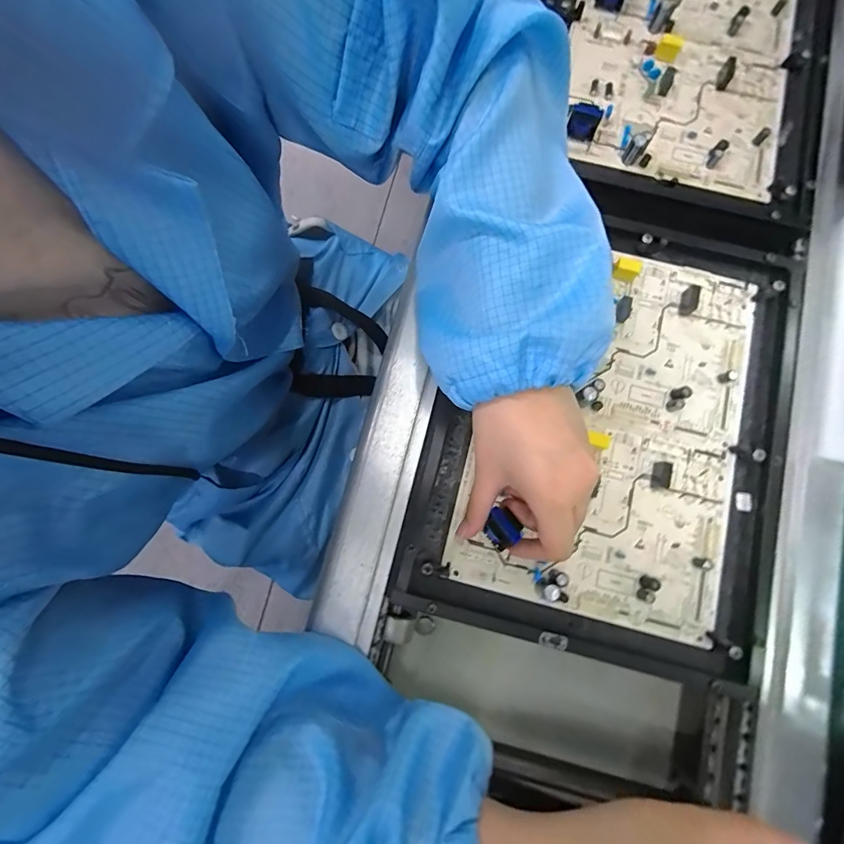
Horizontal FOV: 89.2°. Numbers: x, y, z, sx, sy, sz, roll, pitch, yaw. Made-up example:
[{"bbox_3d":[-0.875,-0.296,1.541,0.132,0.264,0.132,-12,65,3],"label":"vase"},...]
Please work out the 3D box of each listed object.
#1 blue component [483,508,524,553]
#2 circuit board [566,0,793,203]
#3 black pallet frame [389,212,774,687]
[{"bbox_3d":[0.053,0.071,0.285,0.022,0.017,0.023,-42,82,-6],"label":"blue component"},{"bbox_3d":[0.240,-0.351,0.394,0.189,0.021,0.289,12,80,3],"label":"circuit board"},{"bbox_3d":[0.140,-0.002,0.331,0.259,0.016,0.333,14,80,3],"label":"black pallet frame"}]

